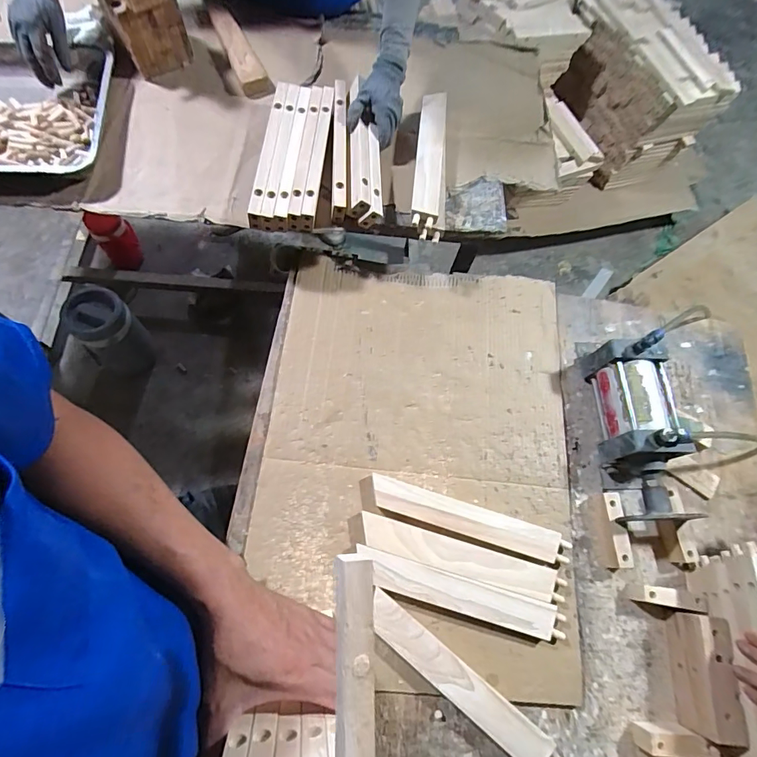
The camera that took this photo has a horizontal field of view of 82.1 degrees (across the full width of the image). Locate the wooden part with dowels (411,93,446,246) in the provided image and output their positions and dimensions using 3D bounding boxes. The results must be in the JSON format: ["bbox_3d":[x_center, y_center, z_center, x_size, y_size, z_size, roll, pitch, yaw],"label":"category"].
[{"bbox_3d":[0.093,-0.373,0.748,0.056,0.034,0.288,6,70,-1],"label":"wooden part with dowels"}]

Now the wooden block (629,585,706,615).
[{"bbox_3d":[0.419,0.317,0.628,0.091,0.039,0.025,11,68,-2],"label":"wooden block"}]

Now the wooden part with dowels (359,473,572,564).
[{"bbox_3d":[0.124,0.206,0.637,0.307,0.027,0.044,18,68,1],"label":"wooden part with dowels"}]

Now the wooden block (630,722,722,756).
[{"bbox_3d":[0.388,0.477,0.566,0.098,0.031,0.032,3,70,13],"label":"wooden block"}]

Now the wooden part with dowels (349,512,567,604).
[{"bbox_3d":[0.110,0.256,0.626,0.308,0.023,0.055,14,68,-1],"label":"wooden part with dowels"}]

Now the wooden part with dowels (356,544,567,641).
[{"bbox_3d":[0.111,0.300,0.607,0.292,0.026,0.044,17,68,0],"label":"wooden part with dowels"}]

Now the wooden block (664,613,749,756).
[{"bbox_3d":[0.439,0.408,0.590,0.046,0.070,0.161,4,70,-4],"label":"wooden block"}]

